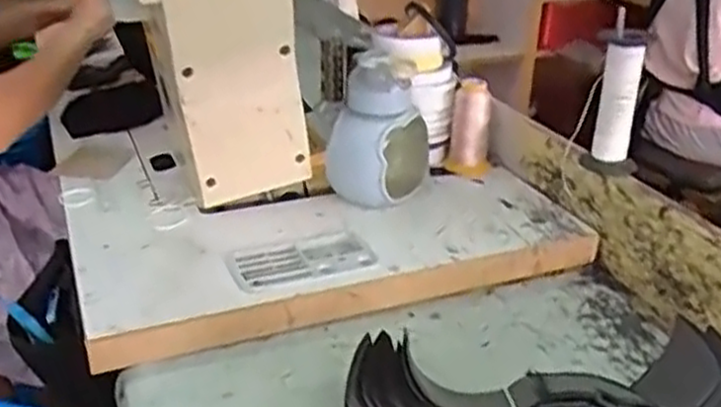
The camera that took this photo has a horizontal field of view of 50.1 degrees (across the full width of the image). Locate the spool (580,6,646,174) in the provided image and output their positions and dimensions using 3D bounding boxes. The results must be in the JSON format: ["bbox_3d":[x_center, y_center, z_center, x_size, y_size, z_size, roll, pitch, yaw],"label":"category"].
[{"bbox_3d":[0.273,-0.110,0.815,0.053,0.154,0.042,21,33,35],"label":"spool"}]

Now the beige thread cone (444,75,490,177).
[{"bbox_3d":[0.139,-0.097,0.982,0.056,0.108,0.044,5,27,9],"label":"beige thread cone"}]

